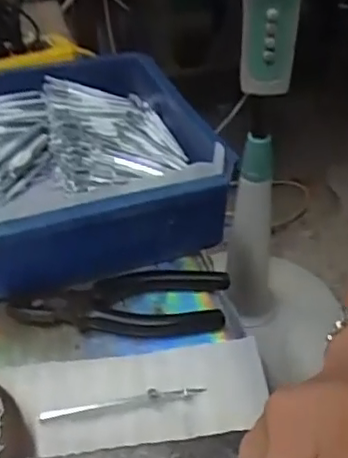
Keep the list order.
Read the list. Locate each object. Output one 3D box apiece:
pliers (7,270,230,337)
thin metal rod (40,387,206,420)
[{"bbox_3d":[-0.040,0.053,0.479,0.156,0.011,0.063,2,40,5],"label":"pliers"},{"bbox_3d":[-0.033,0.112,0.413,0.107,0.006,0.008,-9,41,-8],"label":"thin metal rod"}]

